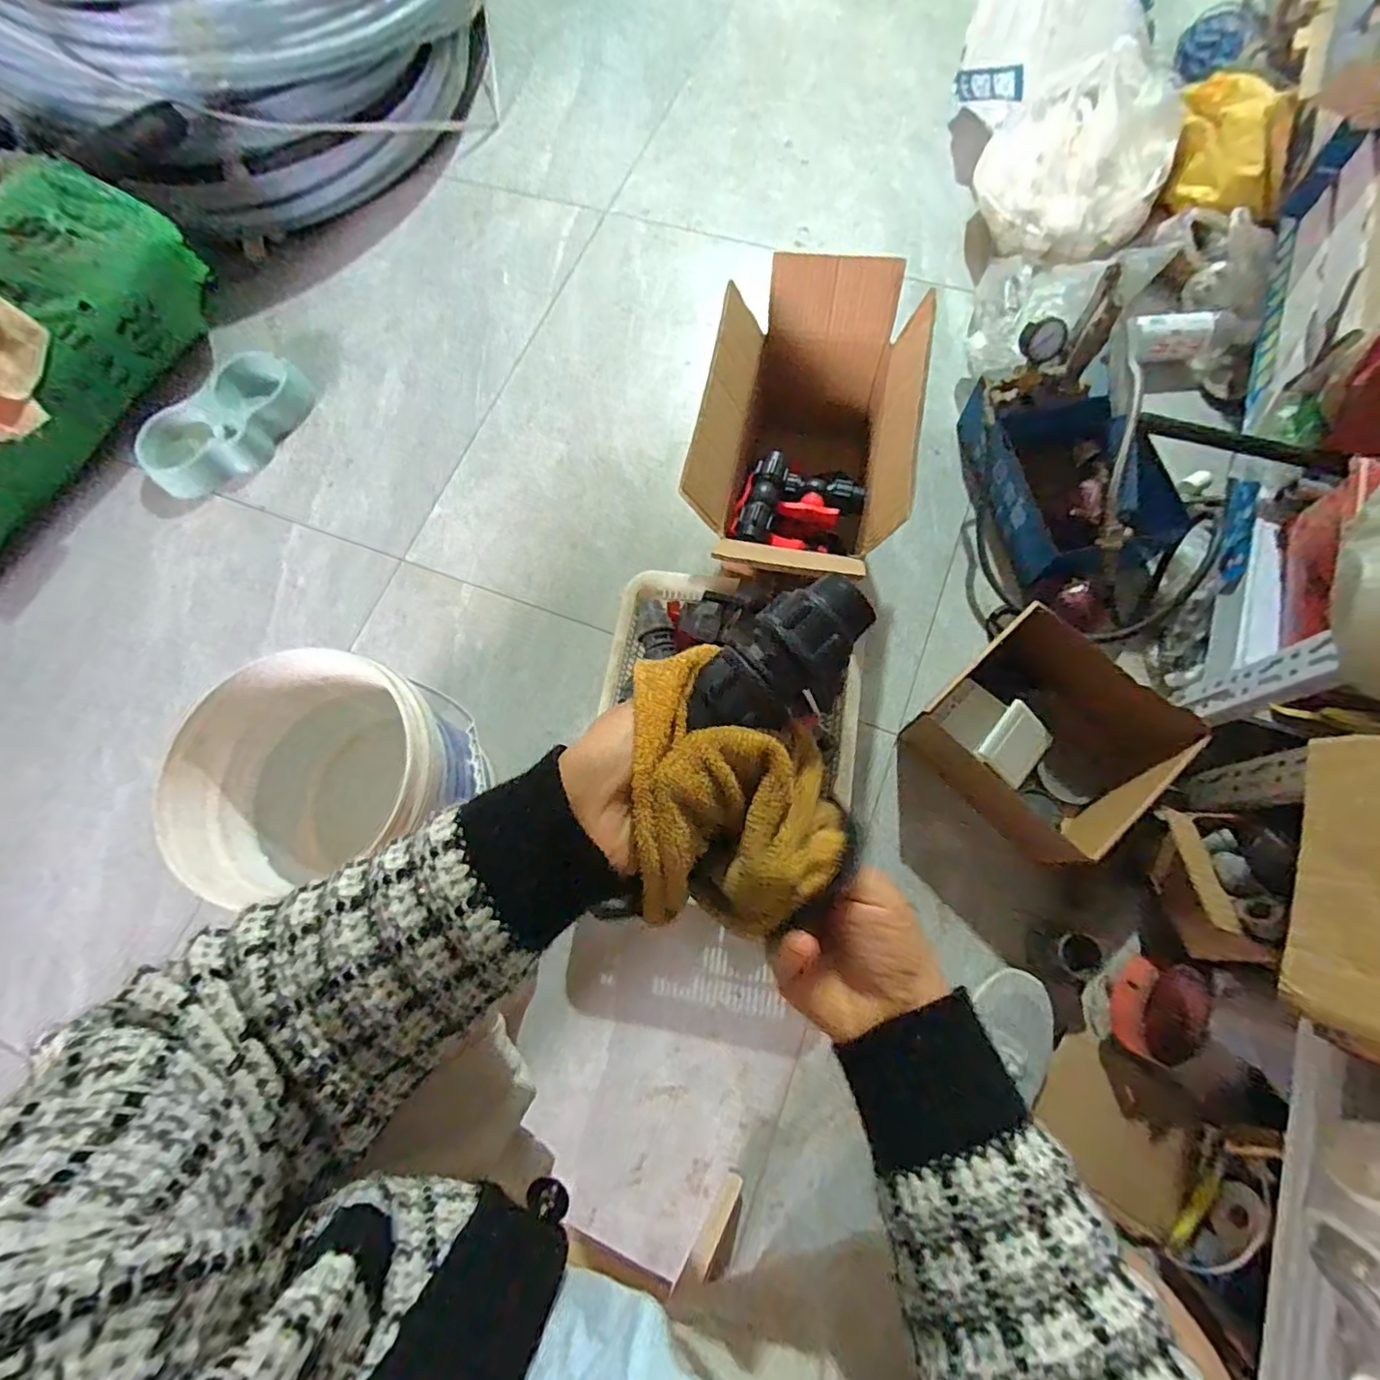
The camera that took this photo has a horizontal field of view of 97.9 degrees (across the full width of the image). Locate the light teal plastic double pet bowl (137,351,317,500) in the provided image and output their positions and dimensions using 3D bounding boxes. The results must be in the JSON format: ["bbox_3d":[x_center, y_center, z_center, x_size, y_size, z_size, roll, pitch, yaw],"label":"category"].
[{"bbox_3d":[-0.809,-0.467,1.041,0.178,0.062,0.302,29,76,14],"label":"light teal plastic double pet bowl"}]

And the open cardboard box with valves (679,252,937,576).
[{"bbox_3d":[0.149,-0.312,0.783,0.243,0.219,0.420,9,73,8],"label":"open cardboard box with valves"}]

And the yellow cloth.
[{"bbox_3d":[0.024,0.044,0.290,0.095,0.056,0.132,-2,72,1],"label":"yellow cloth"}]

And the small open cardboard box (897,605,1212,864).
[{"bbox_3d":[0.433,0.057,0.739,0.228,0.134,0.240,-42,73,-9],"label":"small open cardboard box"}]

